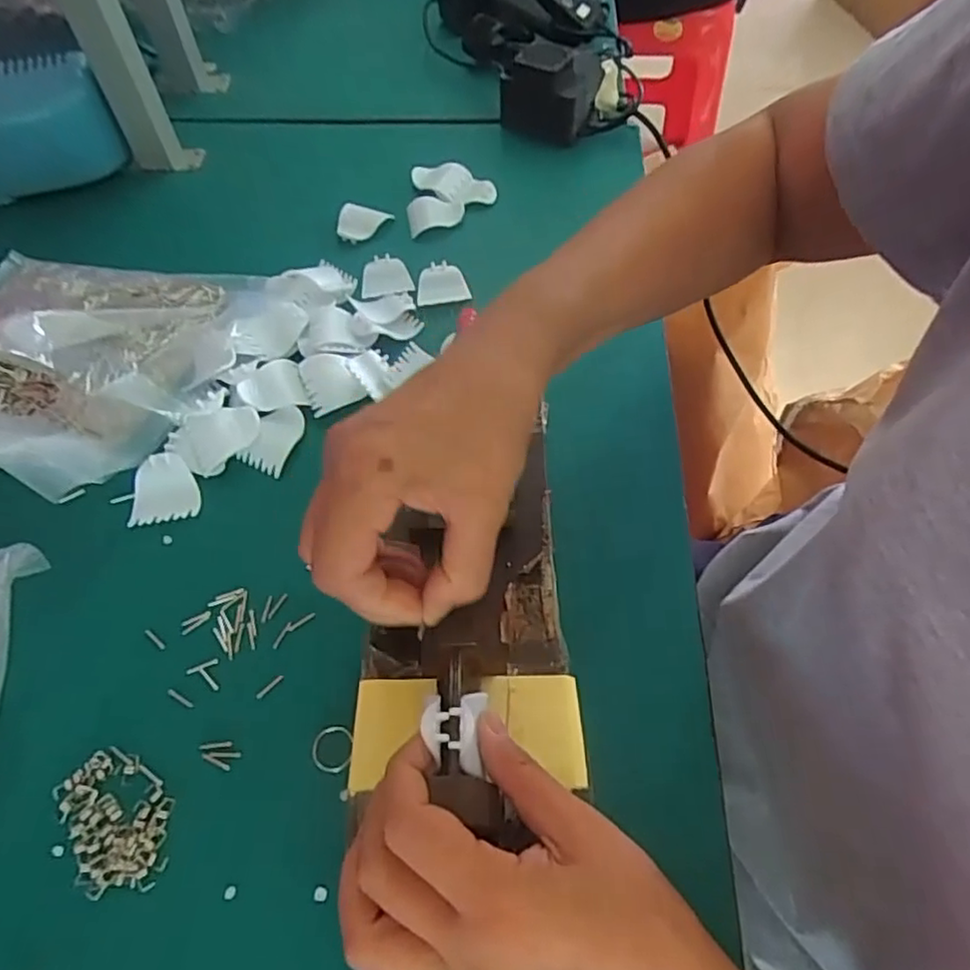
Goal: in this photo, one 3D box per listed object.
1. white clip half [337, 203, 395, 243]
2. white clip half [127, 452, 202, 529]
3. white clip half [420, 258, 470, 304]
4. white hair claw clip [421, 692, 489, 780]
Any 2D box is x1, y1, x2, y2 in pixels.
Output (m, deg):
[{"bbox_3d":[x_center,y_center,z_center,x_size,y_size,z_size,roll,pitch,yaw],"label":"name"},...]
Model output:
[{"bbox_3d":[-0.100,-0.212,0.520,0.039,0.010,0.039,10,59,8],"label":"white clip half"},{"bbox_3d":[-0.194,0.000,0.391,0.037,0.014,0.043,-8,58,-3],"label":"white clip half"},{"bbox_3d":[-0.033,-0.152,0.485,0.037,0.007,0.042,-9,58,-4],"label":"white clip half"},{"bbox_3d":[-0.013,0.104,0.275,0.026,0.019,0.035,0,58,2],"label":"white hair claw clip"}]

